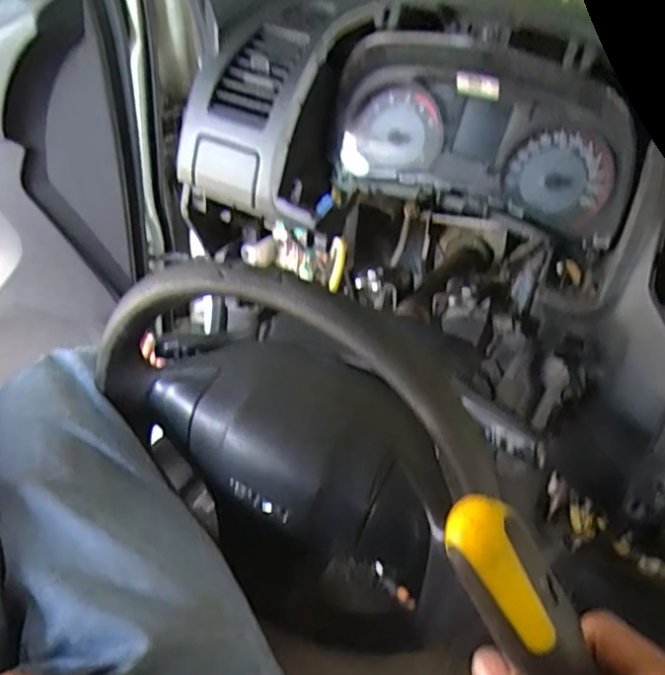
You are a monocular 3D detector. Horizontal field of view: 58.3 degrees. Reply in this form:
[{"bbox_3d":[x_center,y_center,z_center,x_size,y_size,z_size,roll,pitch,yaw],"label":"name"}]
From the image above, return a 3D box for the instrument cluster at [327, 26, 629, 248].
[{"bbox_3d":[0.136,-0.196,0.571,0.301,0.178,0.102,18,41,13],"label":"instrument cluster"}]

